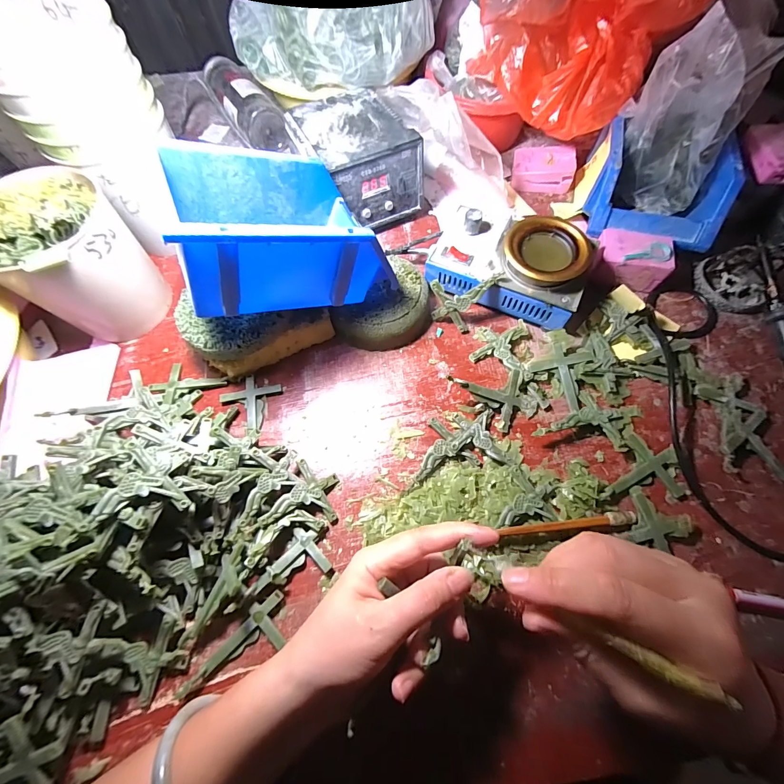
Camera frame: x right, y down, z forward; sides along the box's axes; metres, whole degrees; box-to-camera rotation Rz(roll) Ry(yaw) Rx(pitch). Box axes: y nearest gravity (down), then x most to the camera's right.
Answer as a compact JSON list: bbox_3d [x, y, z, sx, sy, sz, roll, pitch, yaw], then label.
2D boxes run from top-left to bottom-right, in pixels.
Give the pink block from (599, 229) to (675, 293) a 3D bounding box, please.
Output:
[{"bbox_3d":[0.249,-0.137,0.368,0.068,0.035,0.044,14,68,8],"label":"pink block"}]

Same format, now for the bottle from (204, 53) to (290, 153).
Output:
[{"bbox_3d":[-0.205,-0.392,0.479,0.059,0.049,0.161,-32,70,-11],"label":"bottle"}]

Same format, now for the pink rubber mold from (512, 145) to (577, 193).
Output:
[{"bbox_3d":[0.188,-0.279,0.439,0.071,0.023,0.050,10,68,7],"label":"pink rubber mold"}]

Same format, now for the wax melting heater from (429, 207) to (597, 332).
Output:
[{"bbox_3d":[0.119,-0.133,0.359,0.150,0.053,0.097,25,70,12],"label":"wax melting heater"}]

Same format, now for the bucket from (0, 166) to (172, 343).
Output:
[{"bbox_3d":[-0.285,-0.121,0.330,0.098,0.130,0.112,31,72,14],"label":"bucket"}]

